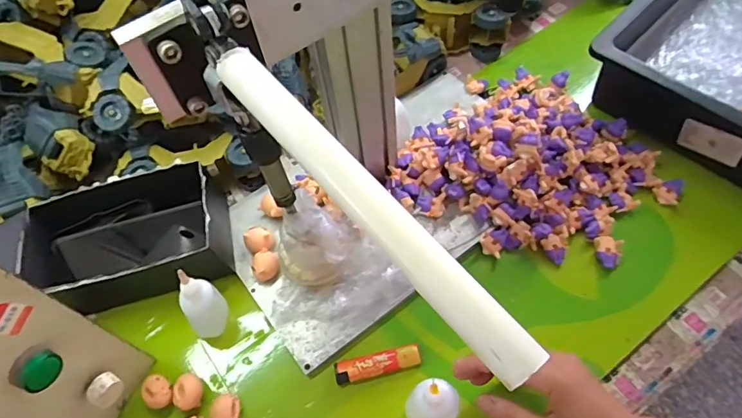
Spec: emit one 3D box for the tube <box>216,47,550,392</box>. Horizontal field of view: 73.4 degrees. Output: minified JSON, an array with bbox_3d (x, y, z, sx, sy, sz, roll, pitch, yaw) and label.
[{"bbox_3d":[-0.005,-0.006,0.215,0.021,0.019,0.194,-38,65,-15],"label":"tube"}]

